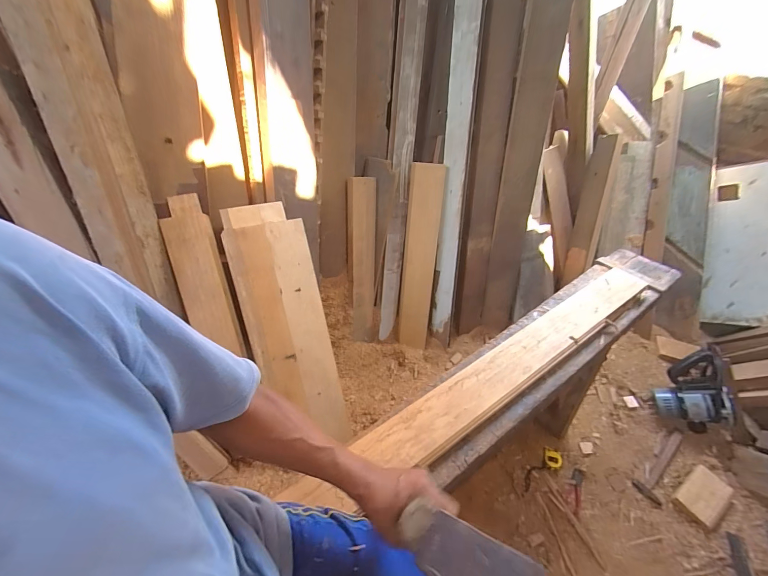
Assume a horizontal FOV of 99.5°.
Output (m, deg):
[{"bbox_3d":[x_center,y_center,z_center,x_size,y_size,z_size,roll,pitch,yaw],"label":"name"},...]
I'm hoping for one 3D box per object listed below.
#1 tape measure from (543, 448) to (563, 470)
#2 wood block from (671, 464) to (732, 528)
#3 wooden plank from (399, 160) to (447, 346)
[{"bbox_3d":[0.589,0.603,1.135,0.057,0.026,0.063,11,46,15],"label":"tape measure"},{"bbox_3d":[1.016,0.660,1.033,0.173,0.021,0.101,-26,49,-21],"label":"wood block"},{"bbox_3d":[0.132,-0.087,1.192,0.120,0.678,0.033,2,24,-3],"label":"wooden plank"}]

